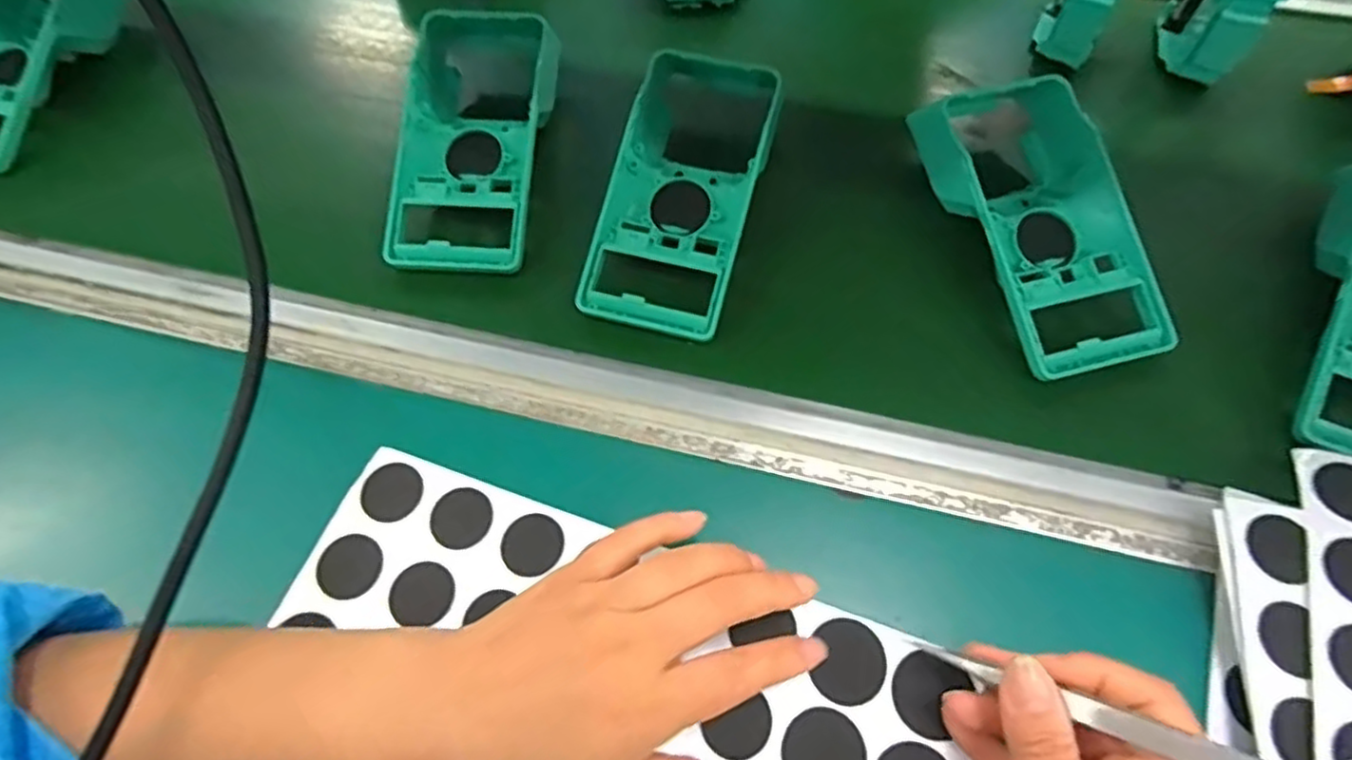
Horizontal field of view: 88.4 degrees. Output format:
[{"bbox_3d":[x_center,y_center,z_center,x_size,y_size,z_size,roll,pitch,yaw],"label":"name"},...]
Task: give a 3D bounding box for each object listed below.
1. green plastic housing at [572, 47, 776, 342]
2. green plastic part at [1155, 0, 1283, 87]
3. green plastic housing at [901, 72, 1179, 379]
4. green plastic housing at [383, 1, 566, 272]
[{"bbox_3d":[0.007,-0.118,0.408,0.081,0.050,0.187,14,62,9],"label":"green plastic housing"},{"bbox_3d":[0.355,-0.246,0.455,0.040,0.081,0.079,17,63,11],"label":"green plastic part"},{"bbox_3d":[0.203,-0.093,0.396,0.089,0.065,0.185,-13,61,-5],"label":"green plastic housing"},{"bbox_3d":[-0.125,-0.152,0.429,0.086,0.053,0.175,4,61,4],"label":"green plastic housing"}]

